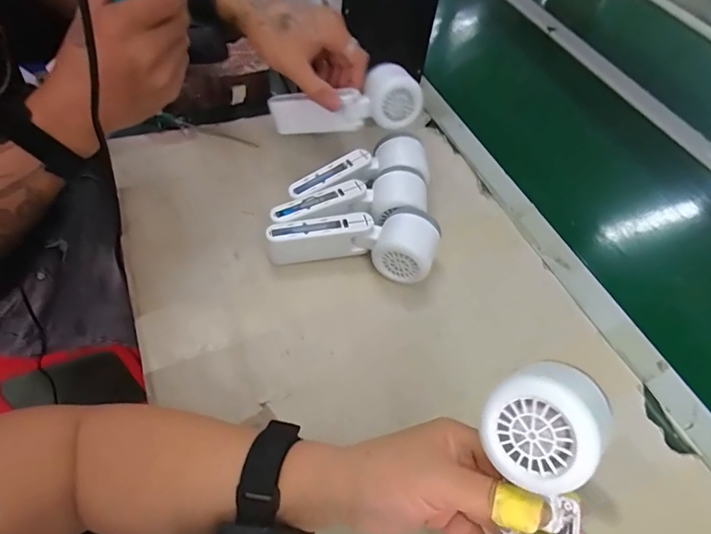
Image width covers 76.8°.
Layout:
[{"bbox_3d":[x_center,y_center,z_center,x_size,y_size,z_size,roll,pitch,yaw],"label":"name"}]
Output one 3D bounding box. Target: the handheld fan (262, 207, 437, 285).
[{"bbox_3d":[-0.002,-0.029,0.447,0.164,0.053,0.056,9,55,0],"label":"handheld fan"}]

